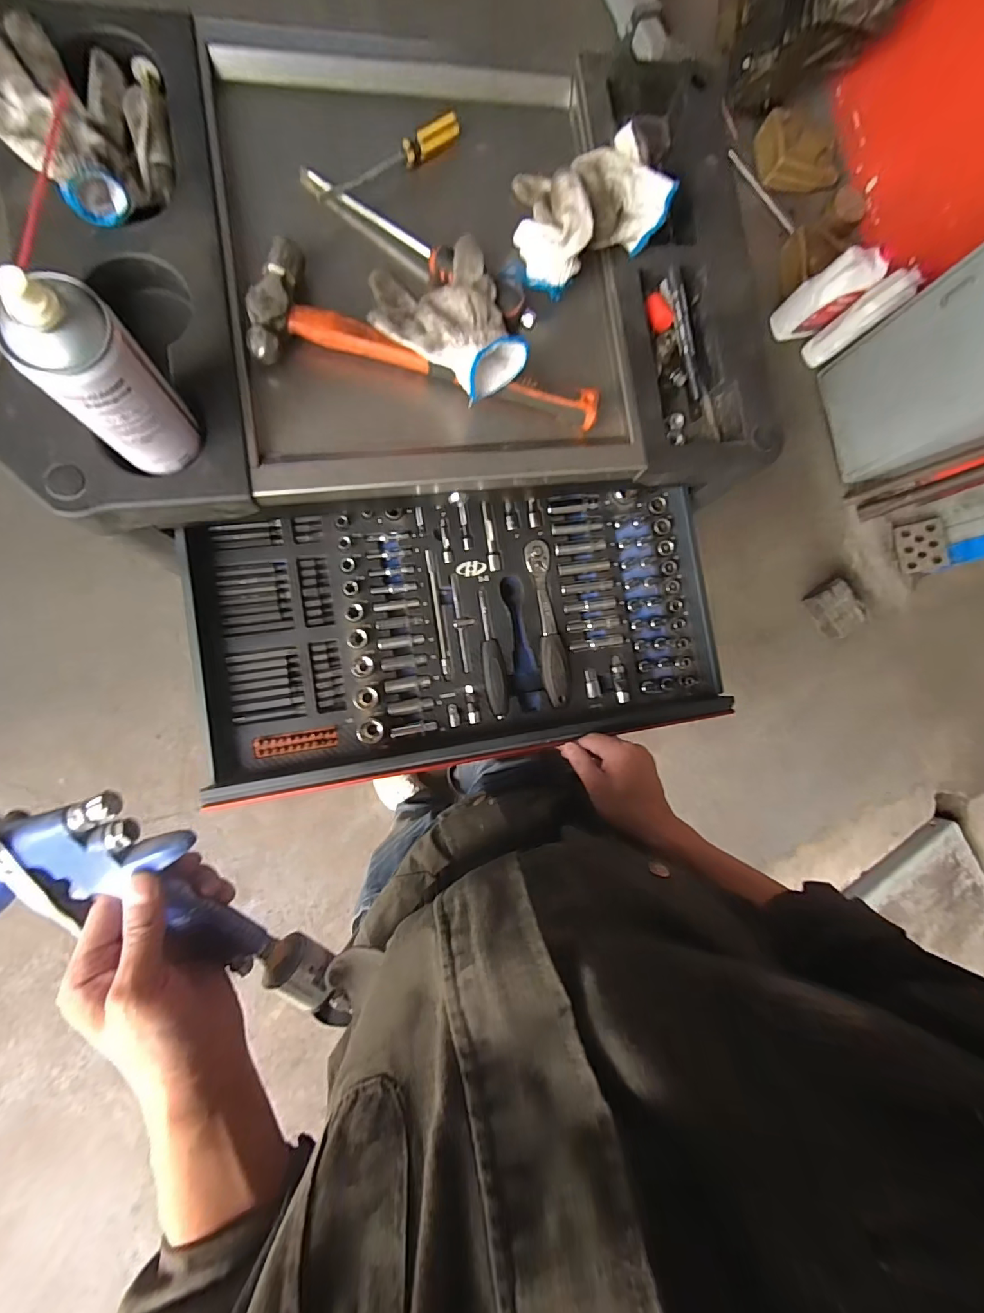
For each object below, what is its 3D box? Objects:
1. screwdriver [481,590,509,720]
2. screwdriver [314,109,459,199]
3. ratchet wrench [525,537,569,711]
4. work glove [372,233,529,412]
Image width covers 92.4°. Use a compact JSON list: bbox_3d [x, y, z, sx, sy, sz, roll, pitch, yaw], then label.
[{"bbox_3d":[0.001,-0.003,0.547,0.025,0.019,0.148,-6,86,-12],"label":"screwdriver"},{"bbox_3d":[-0.096,-0.481,0.457,0.160,0.013,0.016,-37,93,-13],"label":"screwdriver"},{"bbox_3d":[0.066,-0.040,0.555,0.030,0.020,0.194,-8,86,-13],"label":"ratchet wrench"},{"bbox_3d":[-0.045,-0.306,0.436,0.119,0.049,0.148,-23,90,-13],"label":"work glove"}]

